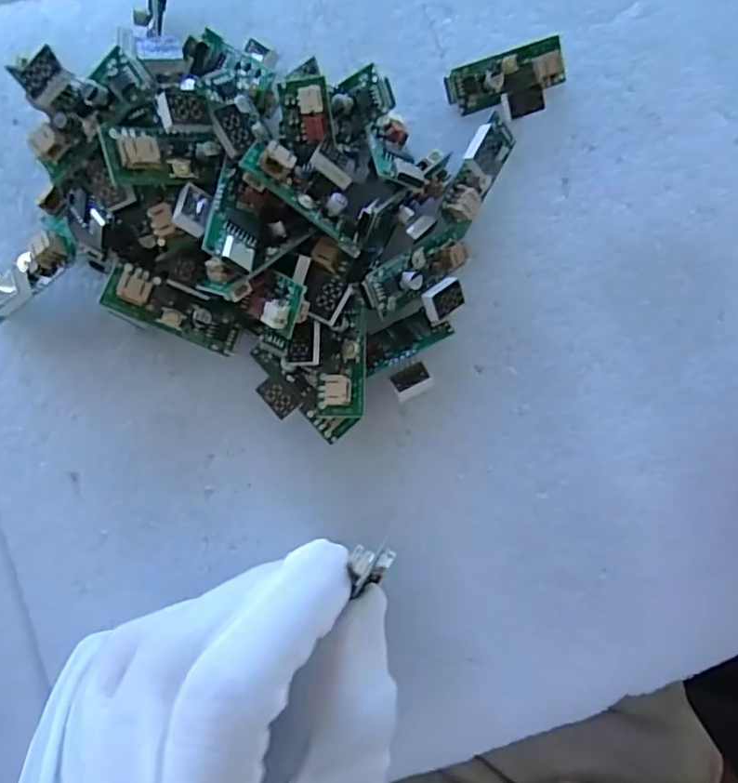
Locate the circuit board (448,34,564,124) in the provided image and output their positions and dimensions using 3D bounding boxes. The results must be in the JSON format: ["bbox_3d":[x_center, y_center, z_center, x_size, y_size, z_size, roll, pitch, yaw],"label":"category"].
[{"bbox_3d":[0.046,-0.098,0.188,0.039,0.011,0.022,-22,87,-3],"label":"circuit board"}]

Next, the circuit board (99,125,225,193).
[{"bbox_3d":[-0.053,-0.062,0.154,0.032,0.009,0.014,-15,86,-43],"label":"circuit board"}]

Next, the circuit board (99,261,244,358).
[{"bbox_3d":[-0.054,-0.023,0.166,0.038,0.008,0.013,24,86,-22],"label":"circuit board"}]

